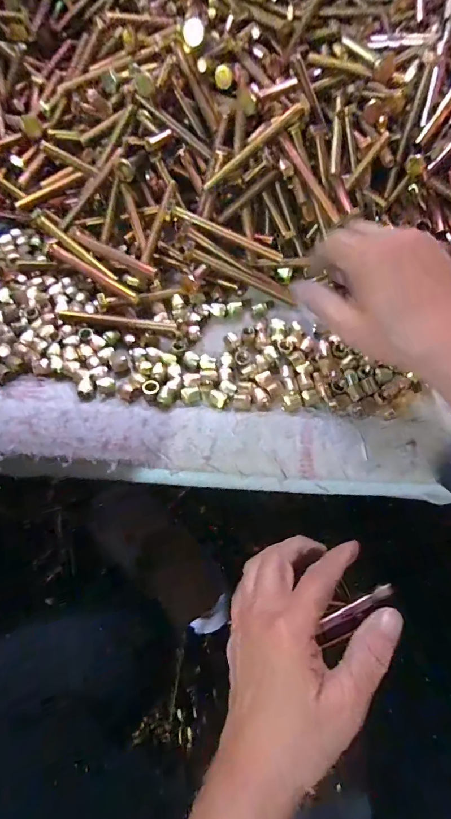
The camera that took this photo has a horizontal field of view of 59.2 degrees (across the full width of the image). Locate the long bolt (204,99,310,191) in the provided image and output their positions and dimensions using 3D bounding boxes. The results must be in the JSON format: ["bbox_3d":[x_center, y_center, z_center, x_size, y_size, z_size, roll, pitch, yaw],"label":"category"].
[{"bbox_3d":[0.024,-0.223,0.338,0.102,0.007,0.011,-30,64,19],"label":"long bolt"}]

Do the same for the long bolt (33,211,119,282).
[{"bbox_3d":[-0.134,-0.148,0.353,0.108,0.008,0.011,38,69,16],"label":"long bolt"}]

